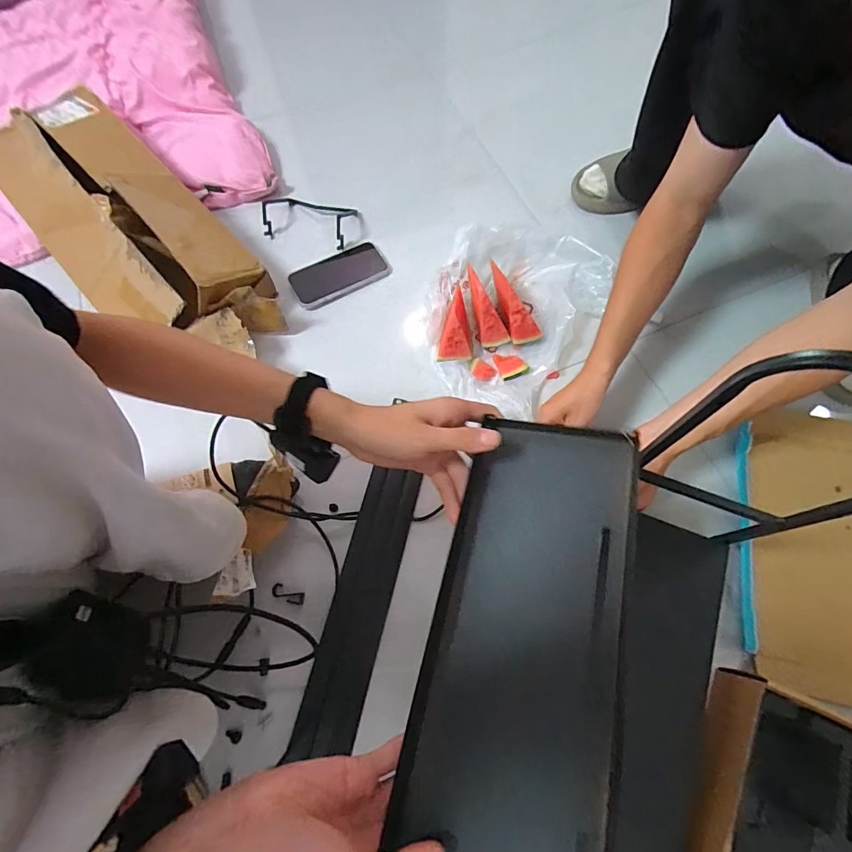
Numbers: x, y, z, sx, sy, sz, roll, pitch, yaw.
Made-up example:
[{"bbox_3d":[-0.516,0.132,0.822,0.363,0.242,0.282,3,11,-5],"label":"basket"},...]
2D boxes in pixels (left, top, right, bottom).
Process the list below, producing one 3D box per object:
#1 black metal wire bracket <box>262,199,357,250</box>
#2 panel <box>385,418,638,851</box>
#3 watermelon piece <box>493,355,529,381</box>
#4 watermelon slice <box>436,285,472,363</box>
[{"bbox_3d":[-0.214,-0.376,0.779,0.171,0.047,0.100,17,69,10],"label":"black metal wire bracket"},{"bbox_3d":[0.055,0.217,0.292,0.130,0.030,0.477,13,67,8],"label":"panel"},{"bbox_3d":[0.129,-0.093,0.655,0.041,0.013,0.043,-21,68,-6],"label":"watermelon piece"},{"bbox_3d":[0.043,-0.170,0.650,0.052,0.054,0.133,-1,67,3],"label":"watermelon slice"}]

